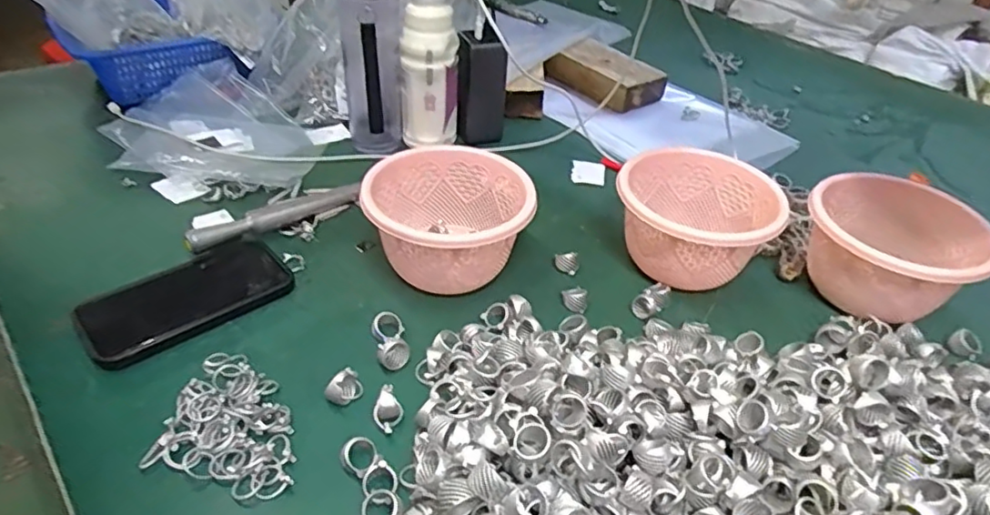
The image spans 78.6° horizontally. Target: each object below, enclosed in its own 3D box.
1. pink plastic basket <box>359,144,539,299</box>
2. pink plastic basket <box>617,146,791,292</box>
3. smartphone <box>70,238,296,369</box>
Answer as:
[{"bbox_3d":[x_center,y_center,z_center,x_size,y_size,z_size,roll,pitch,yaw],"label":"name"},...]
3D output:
[{"bbox_3d":[-0.043,-0.027,0.551,0.136,0.090,0.141,2,40,-2],"label":"pink plastic basket"},{"bbox_3d":[0.187,-0.032,0.582,0.139,0.089,0.130,9,40,7],"label":"pink plastic basket"},{"bbox_3d":[-0.257,0.032,0.507,0.084,0.018,0.158,32,48,30],"label":"smartphone"}]

